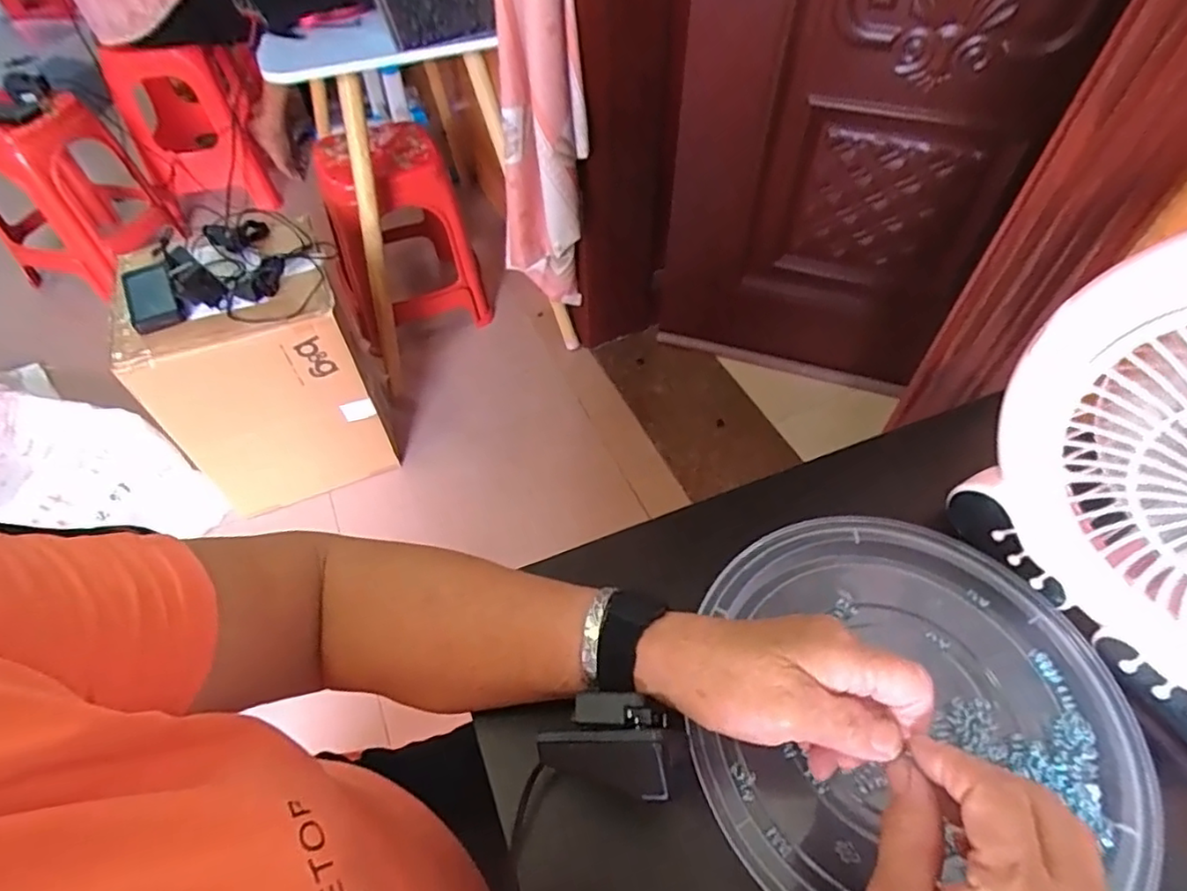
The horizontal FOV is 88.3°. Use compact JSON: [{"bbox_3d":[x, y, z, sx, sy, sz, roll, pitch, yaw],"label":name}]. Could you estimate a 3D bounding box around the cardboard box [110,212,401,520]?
[{"bbox_3d":[-0.626,-0.135,1.176,0.350,0.497,0.275,-22,56,-16],"label":"cardboard box"}]

